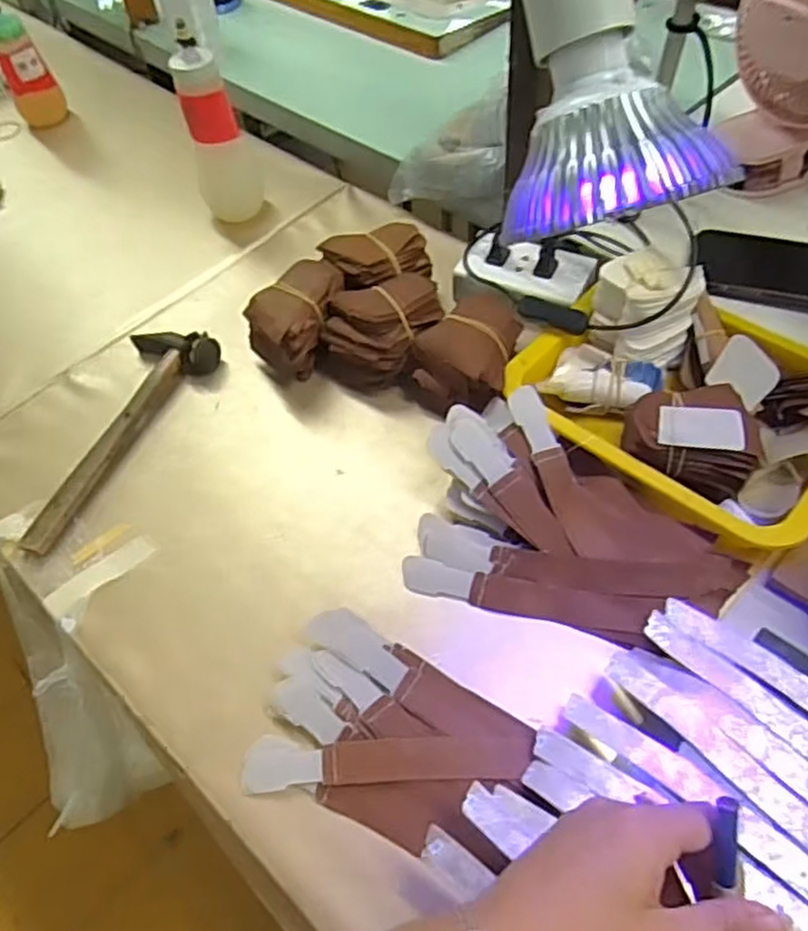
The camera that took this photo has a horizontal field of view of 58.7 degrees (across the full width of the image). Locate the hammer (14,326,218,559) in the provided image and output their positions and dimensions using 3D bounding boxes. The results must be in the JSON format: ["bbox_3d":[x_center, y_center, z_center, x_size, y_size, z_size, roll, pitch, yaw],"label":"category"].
[{"bbox_3d":[-0.265,-0.035,0.638,0.084,0.025,0.240,20,58,19],"label":"hammer"}]

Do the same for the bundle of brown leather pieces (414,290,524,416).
[{"bbox_3d":[0.051,-0.097,0.629,0.088,0.059,0.112,11,56,13],"label":"bundle of brown leather pieces"}]

